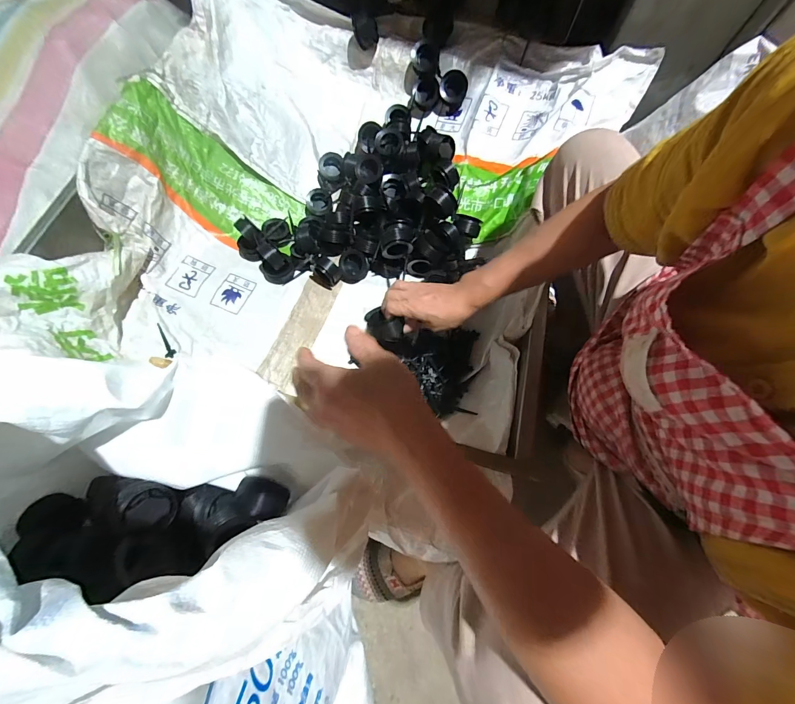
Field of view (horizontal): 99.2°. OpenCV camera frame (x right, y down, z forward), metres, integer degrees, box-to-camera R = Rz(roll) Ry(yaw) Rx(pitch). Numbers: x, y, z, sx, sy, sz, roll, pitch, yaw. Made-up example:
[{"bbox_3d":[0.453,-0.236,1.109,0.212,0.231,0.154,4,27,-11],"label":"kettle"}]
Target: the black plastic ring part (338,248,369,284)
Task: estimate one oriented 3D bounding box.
[{"bbox_3d":[-0.091,-0.177,0.708,0.062,0.045,0.060,8,70,1],"label":"black plastic ring part"}]

